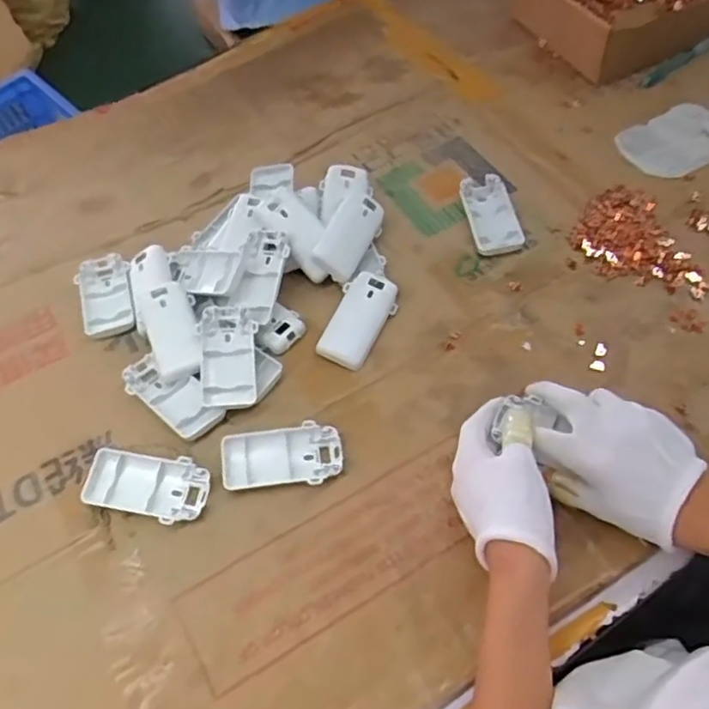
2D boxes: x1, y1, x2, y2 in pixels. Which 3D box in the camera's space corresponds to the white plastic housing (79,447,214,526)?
[{"bbox_3d":[-0.166,0.105,0.531,0.097,0.018,0.049,10,60,11],"label":"white plastic housing"}]

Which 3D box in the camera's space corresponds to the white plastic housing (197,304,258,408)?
[{"bbox_3d":[-0.110,0.000,0.577,0.048,0.012,0.095,-1,65,-4],"label":"white plastic housing"}]

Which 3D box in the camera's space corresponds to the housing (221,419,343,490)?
[{"bbox_3d":[-0.059,0.084,0.541,0.096,0.018,0.048,-8,58,0],"label":"housing"}]

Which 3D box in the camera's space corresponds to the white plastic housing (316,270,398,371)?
[{"bbox_3d":[0.004,-0.033,0.608,0.047,0.021,0.091,17,61,15],"label":"white plastic housing"}]

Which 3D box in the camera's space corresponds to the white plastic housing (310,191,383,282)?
[{"bbox_3d":[-0.005,-0.117,0.642,0.046,0.018,0.092,29,70,5],"label":"white plastic housing"}]

